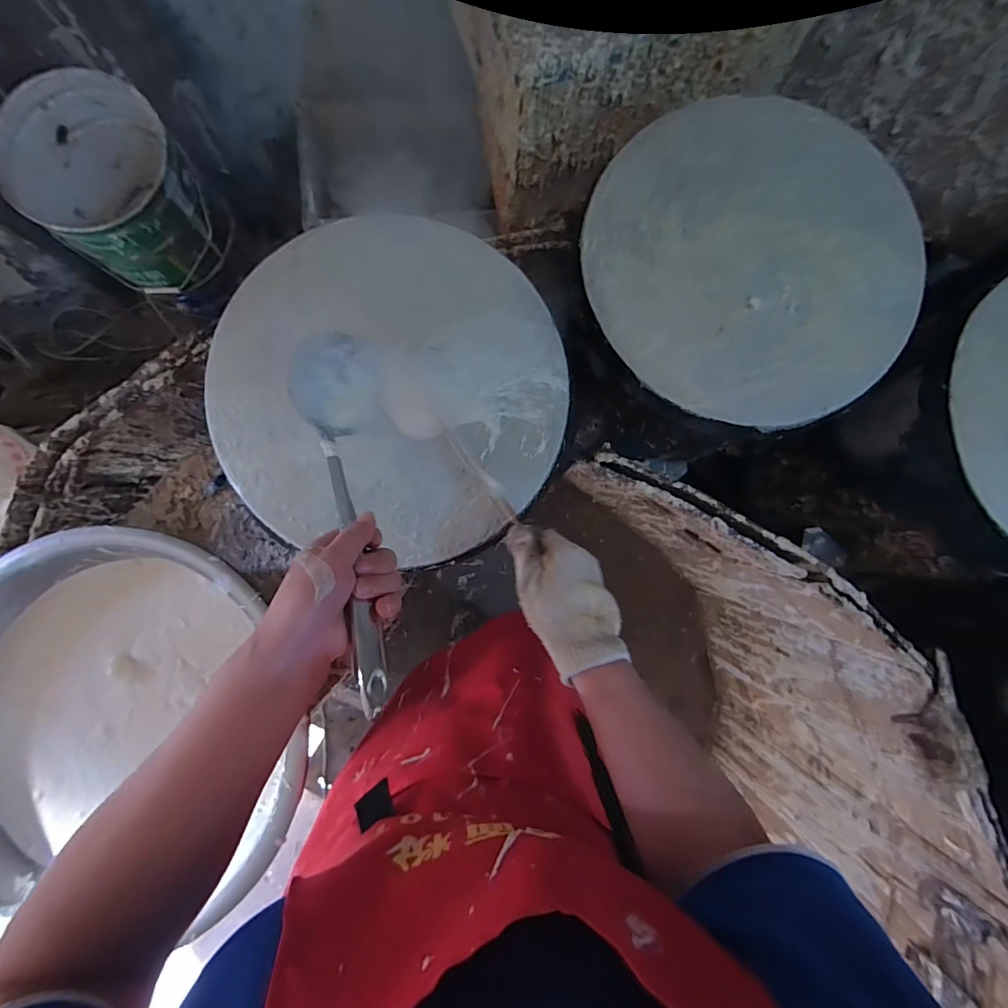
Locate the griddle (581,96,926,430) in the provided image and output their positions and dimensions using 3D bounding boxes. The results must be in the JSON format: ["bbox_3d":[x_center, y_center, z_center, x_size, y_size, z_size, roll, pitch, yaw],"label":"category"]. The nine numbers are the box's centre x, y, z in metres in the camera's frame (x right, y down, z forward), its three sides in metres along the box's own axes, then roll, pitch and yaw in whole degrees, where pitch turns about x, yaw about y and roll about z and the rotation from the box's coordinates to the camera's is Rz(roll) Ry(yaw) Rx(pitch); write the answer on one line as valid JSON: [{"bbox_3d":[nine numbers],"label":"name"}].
[{"bbox_3d":[0.274,-0.268,0.510,0.369,0.041,0.340,0,86,-2],"label":"griddle"}]

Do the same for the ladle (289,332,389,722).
[{"bbox_3d":[-0.128,-0.010,0.383,0.066,0.070,0.332,-13,56,-3],"label":"ladle"}]

